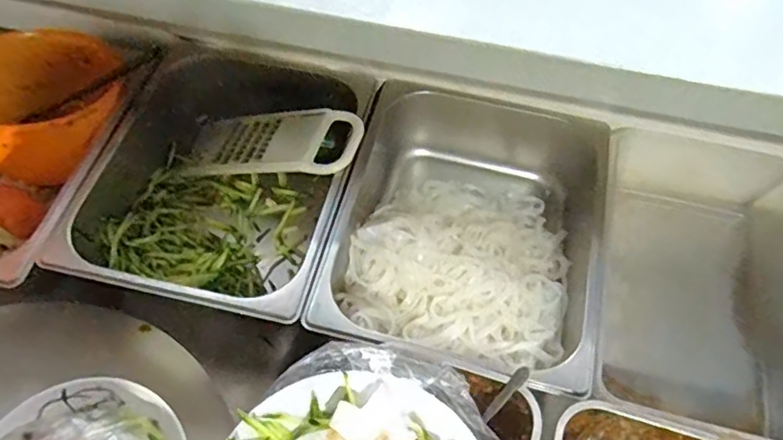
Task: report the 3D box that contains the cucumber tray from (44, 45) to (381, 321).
[{"bbox_3d":[-0.182,-0.043,0.676,0.272,0.098,0.328,10,57,5],"label":"cucumber tray"}]

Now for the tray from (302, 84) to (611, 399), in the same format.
[{"bbox_3d":[0.081,0.014,0.643,0.261,0.091,0.329,12,57,6],"label":"tray"}]

